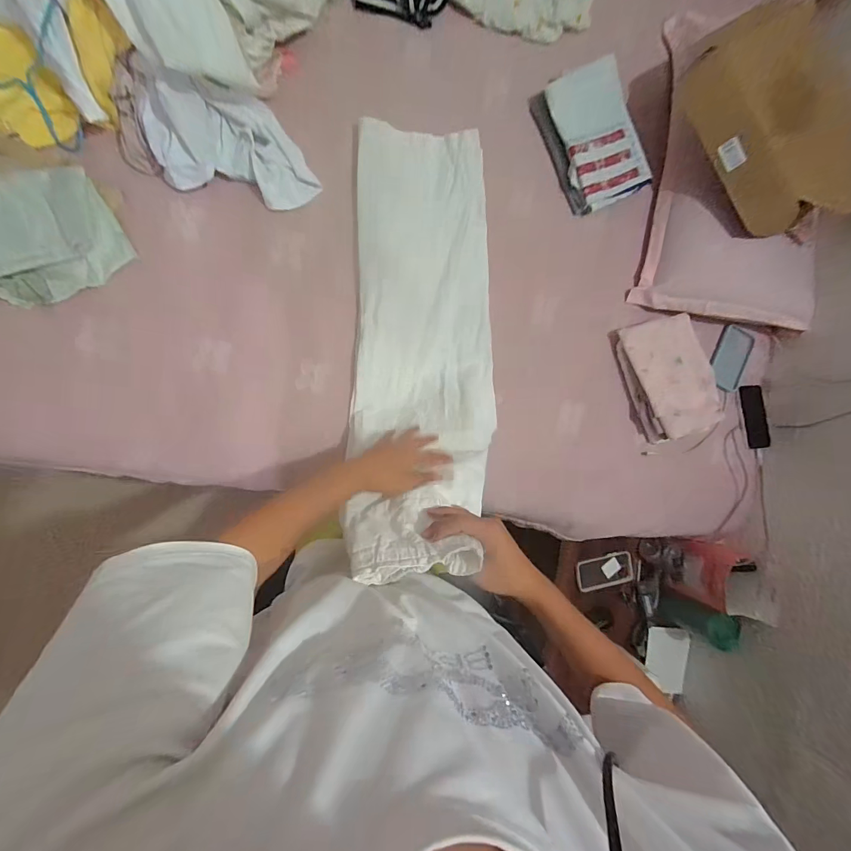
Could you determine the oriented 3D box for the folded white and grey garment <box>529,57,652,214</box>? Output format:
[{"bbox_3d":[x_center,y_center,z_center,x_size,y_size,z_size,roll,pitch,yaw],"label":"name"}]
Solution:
[{"bbox_3d":[0.360,-0.615,0.830,0.179,0.058,0.274,-26,94,-9],"label":"folded white and grey garment"}]

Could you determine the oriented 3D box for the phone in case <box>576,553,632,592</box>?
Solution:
[{"bbox_3d":[0.448,0.364,0.969,0.147,0.017,0.071,-8,91,-10],"label":"phone in case"}]

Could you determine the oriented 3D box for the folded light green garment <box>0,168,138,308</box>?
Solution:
[{"bbox_3d":[-0.634,-0.289,0.596,0.273,0.071,0.191,-22,93,-9],"label":"folded light green garment"}]

